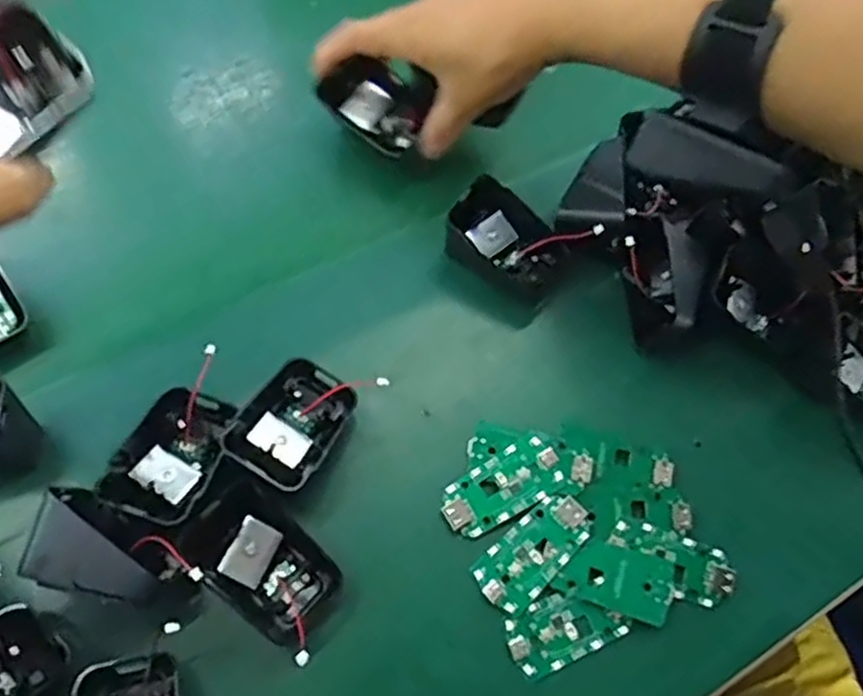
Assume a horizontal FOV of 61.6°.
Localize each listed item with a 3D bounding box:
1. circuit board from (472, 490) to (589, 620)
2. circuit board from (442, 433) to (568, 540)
[{"bbox_3d":[0.051,0.101,0.360,0.063,0.007,0.032,-39,72,-22],"label":"circuit board"},{"bbox_3d":[0.039,0.070,0.373,0.069,0.008,0.032,-25,68,-17],"label":"circuit board"}]

